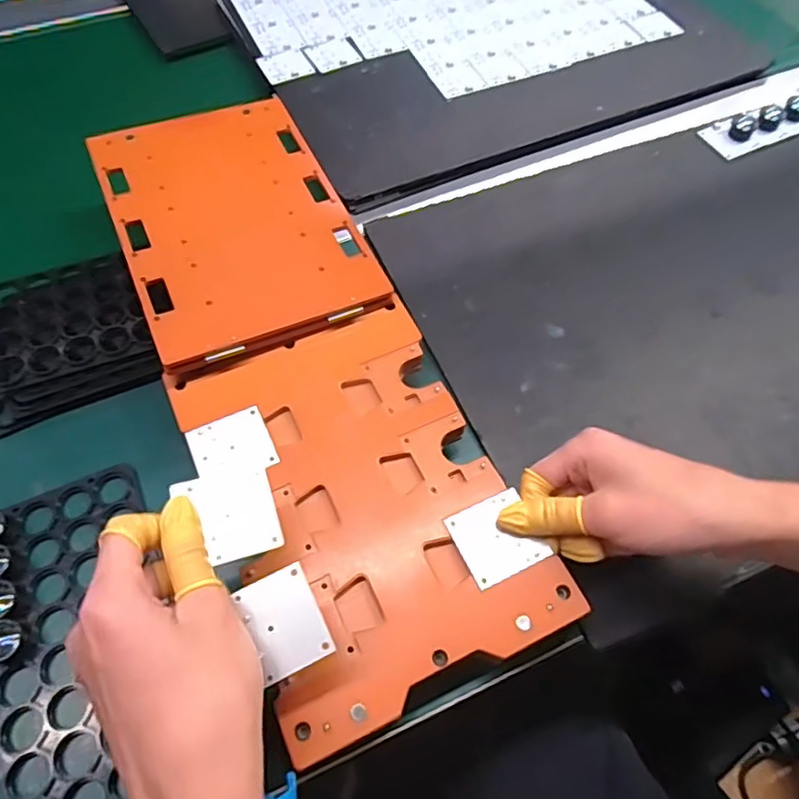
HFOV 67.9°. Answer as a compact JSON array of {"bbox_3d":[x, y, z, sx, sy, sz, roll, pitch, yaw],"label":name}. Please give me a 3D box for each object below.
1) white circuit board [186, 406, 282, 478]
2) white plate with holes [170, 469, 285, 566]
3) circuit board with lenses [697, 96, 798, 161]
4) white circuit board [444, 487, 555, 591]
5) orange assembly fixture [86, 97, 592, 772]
[{"bbox_3d":[-0.104,0.028,0.367,0.048,0.004,0.043,-21,63,-12],"label":"white circuit board"},{"bbox_3d":[-0.085,0.059,0.301,0.044,0.004,0.044,-13,71,-22],"label":"white plate with holes"},{"bbox_3d":[0.359,-0.269,0.563,0.142,0.020,0.040,-21,63,-12],"label":"circuit board with lenses"},{"bbox_3d":[0.056,0.078,0.339,0.046,0.004,0.044,-22,63,-13],"label":"white circuit board"},{"bbox_3d":[-0.073,-0.033,0.406,0.161,0.054,0.455,-23,63,-13],"label":"orange assembly fixture"}]

